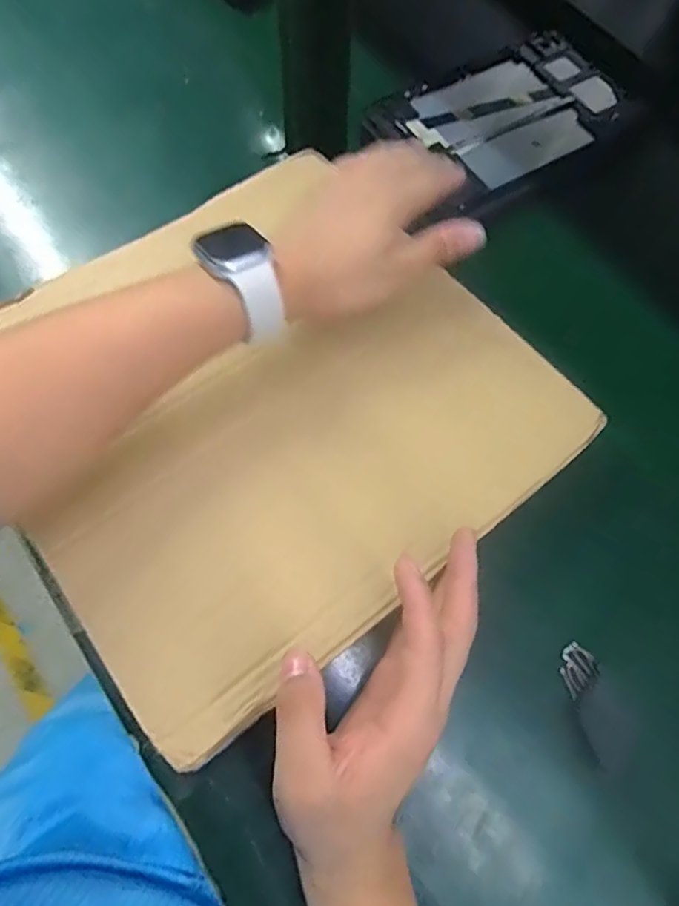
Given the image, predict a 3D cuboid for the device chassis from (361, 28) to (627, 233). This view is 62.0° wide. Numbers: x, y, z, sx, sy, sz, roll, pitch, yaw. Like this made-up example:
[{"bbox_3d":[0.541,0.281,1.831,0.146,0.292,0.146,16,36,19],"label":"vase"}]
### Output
[{"bbox_3d":[0.157,-0.314,0.536,0.250,0.015,0.155,-34,72,-15],"label":"device chassis"}]

